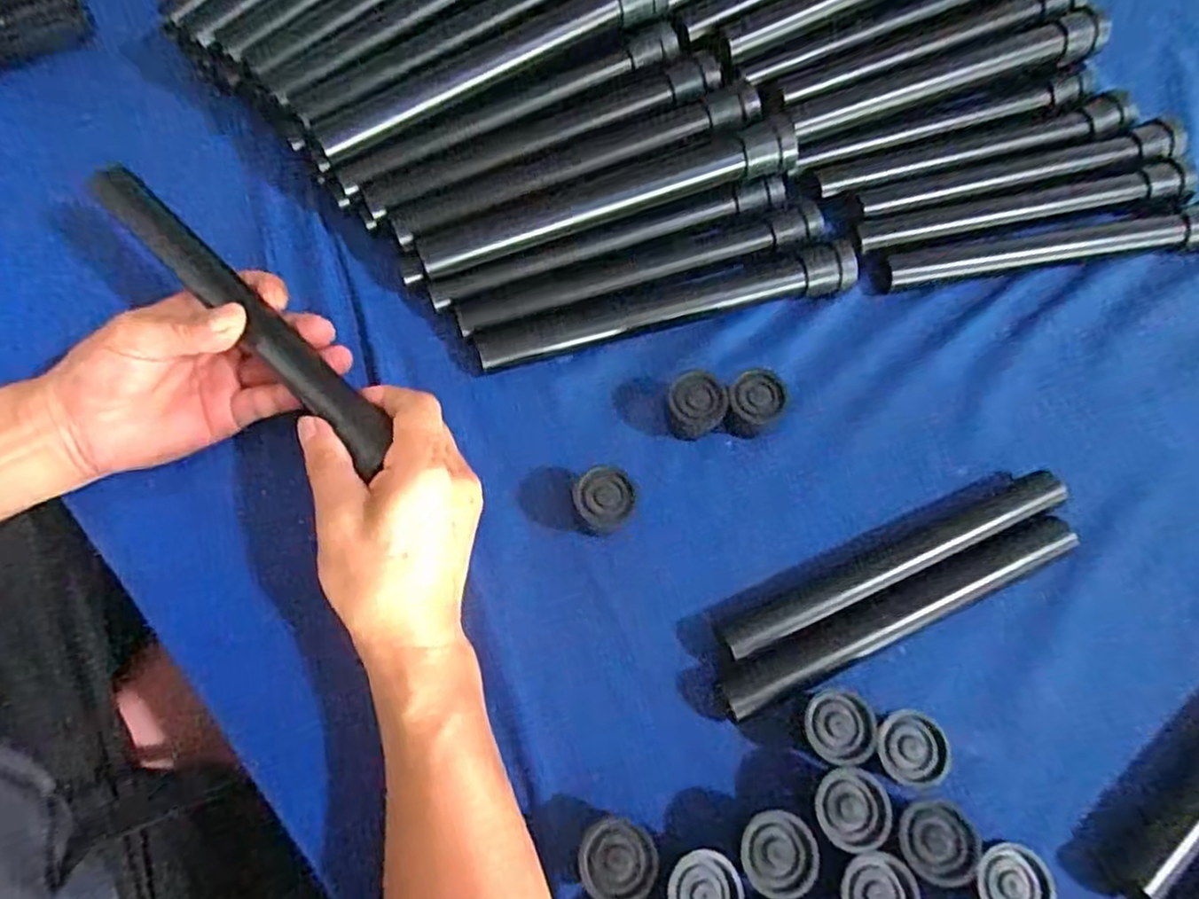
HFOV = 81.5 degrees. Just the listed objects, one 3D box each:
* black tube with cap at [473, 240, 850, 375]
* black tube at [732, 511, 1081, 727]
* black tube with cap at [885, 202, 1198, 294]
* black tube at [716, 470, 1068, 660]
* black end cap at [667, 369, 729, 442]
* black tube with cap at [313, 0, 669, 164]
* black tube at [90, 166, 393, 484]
[{"bbox_3d":[0.045,-0.091,0.445,0.245,0.024,0.027,-14,70,-7],"label":"black tube with cap"},{"bbox_3d":[0.166,0.089,0.387,0.220,0.020,0.026,-23,71,-10],"label":"black tube"},{"bbox_3d":[0.312,-0.138,0.470,0.239,0.023,0.026,-9,69,-5],"label":"black tube with cap"},{"bbox_3d":[0.168,0.064,0.398,0.218,0.023,0.022,-22,71,-10],"label":"black tube"},{"bbox_3d":[0.059,-0.029,0.421,0.034,0.025,0.039,-7,69,-5],"label":"black end cap"},{"bbox_3d":[-0.064,-0.248,0.445,0.246,0.028,0.023,-29,73,-12],"label":"black tube with cap"},{"bbox_3d":[-0.191,-0.072,0.377,0.226,0.027,0.025,44,74,6],"label":"black tube"}]

